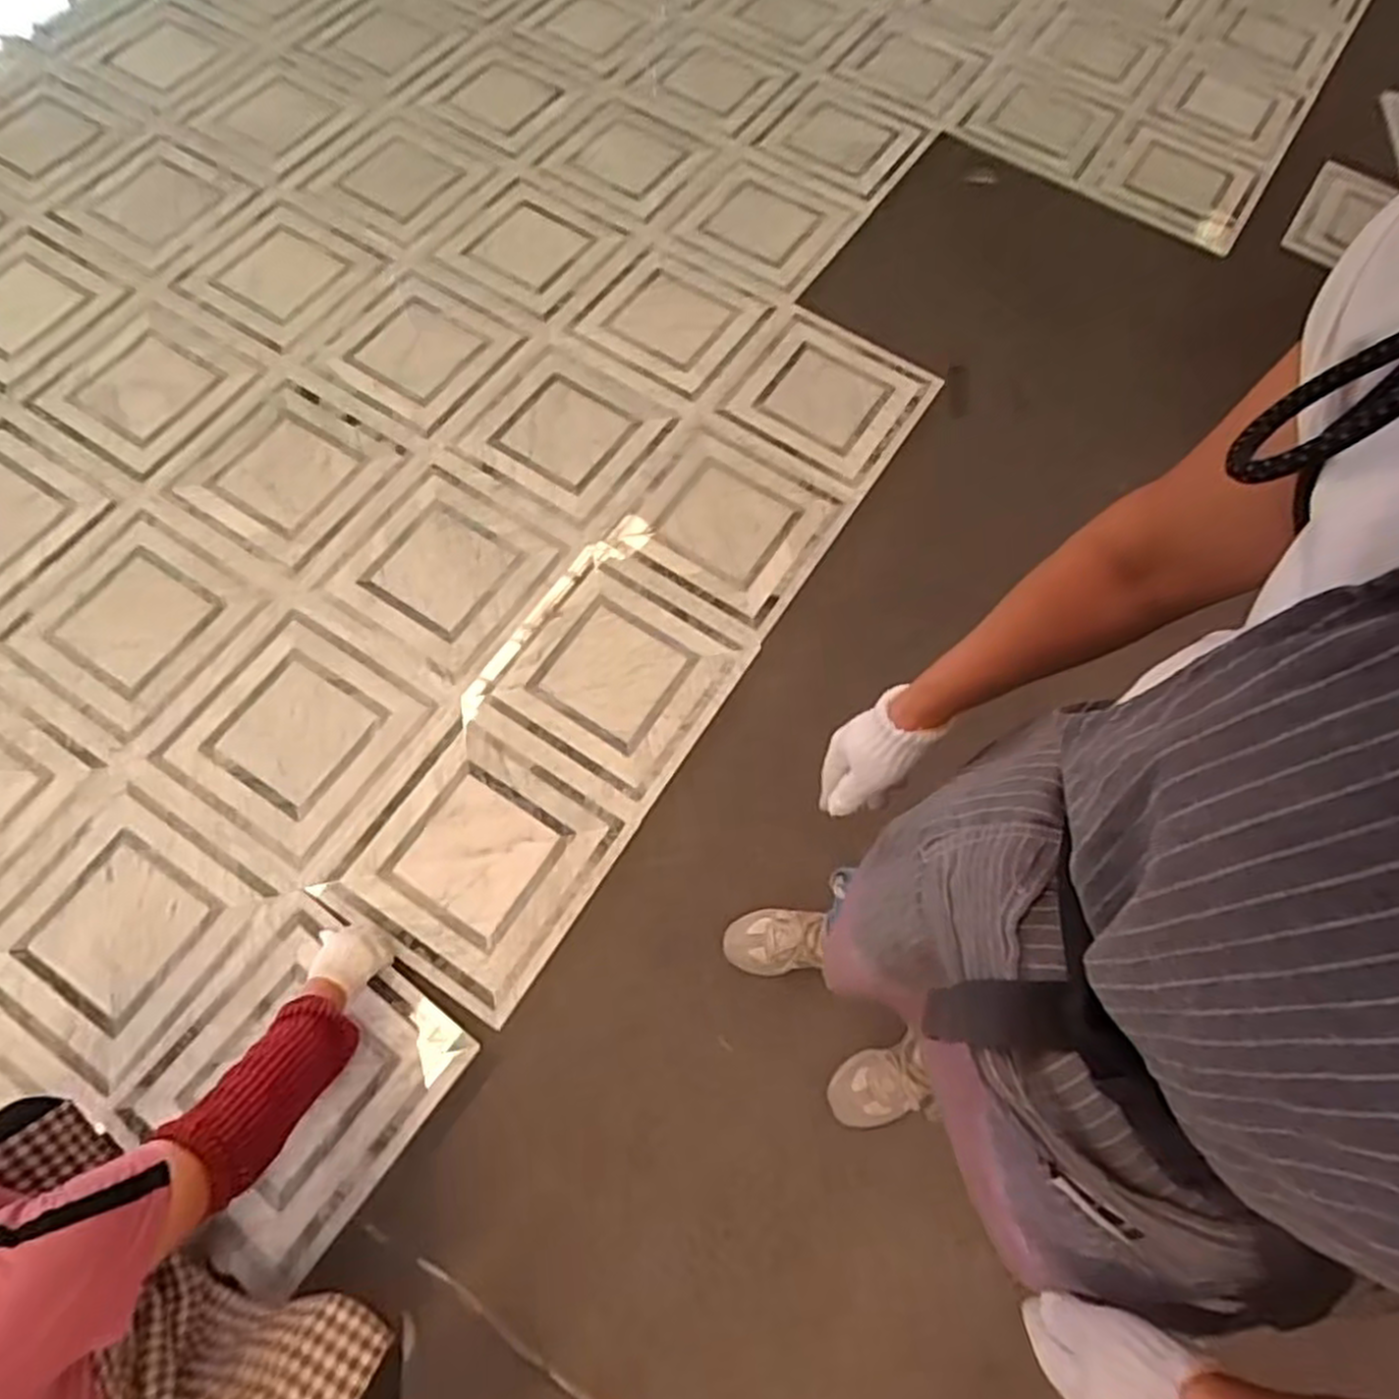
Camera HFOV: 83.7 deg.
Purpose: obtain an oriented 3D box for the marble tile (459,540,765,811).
[{"bbox_3d":[-0.159,-0.052,1.424,0.380,0.016,0.389,31,71,8],"label":"marble tile"}]

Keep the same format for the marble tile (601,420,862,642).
[{"bbox_3d":[0.058,-0.358,1.564,0.372,0.026,0.377,30,72,12],"label":"marble tile"}]

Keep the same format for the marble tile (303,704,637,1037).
[{"bbox_3d":[-0.364,0.260,1.306,0.364,0.021,0.385,32,71,8],"label":"marble tile"}]

